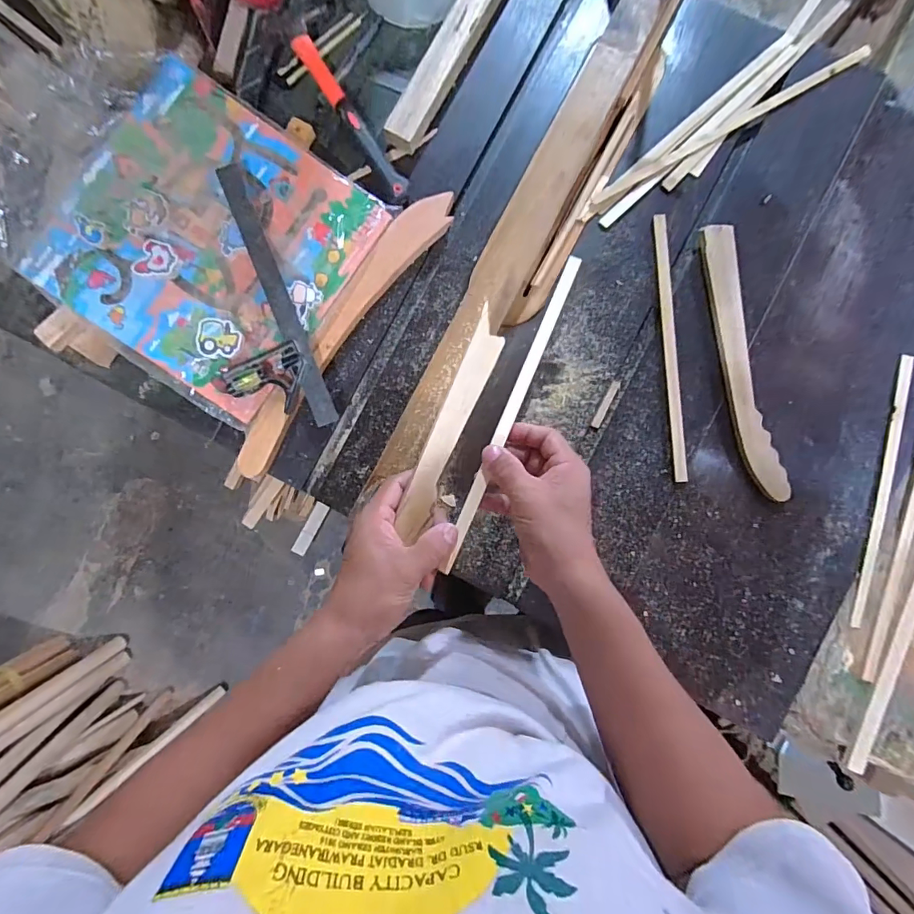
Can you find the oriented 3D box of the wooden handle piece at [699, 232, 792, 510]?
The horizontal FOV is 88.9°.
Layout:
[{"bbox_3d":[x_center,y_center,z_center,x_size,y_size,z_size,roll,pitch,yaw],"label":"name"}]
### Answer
[{"bbox_3d":[0.321,-0.108,0.528,0.042,0.015,0.313,-10,86,1],"label":"wooden handle piece"}]

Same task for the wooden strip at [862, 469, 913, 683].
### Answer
[{"bbox_3d":[0.496,0.096,0.517,0.018,0.006,0.305,17,87,3],"label":"wooden strip"}]

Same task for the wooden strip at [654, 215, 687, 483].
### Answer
[{"bbox_3d":[0.246,-0.127,0.536,0.014,0.010,0.307,-3,87,2],"label":"wooden strip"}]

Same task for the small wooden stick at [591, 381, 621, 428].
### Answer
[{"bbox_3d":[0.174,-0.062,0.545,0.011,0.004,0.060,27,88,3],"label":"small wooden stick"}]

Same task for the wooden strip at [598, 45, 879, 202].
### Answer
[{"bbox_3d":[0.321,-0.390,0.549,0.363,0.005,0.015,-29,86,0],"label":"wooden strip"}]

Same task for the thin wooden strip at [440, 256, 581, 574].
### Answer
[{"bbox_3d":[0.052,-0.047,0.414,0.014,0.005,0.309,23,80,3],"label":"thin wooden strip"}]

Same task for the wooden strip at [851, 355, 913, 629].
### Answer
[{"bbox_3d":[0.477,0.037,0.522,0.015,0.007,0.303,13,87,2],"label":"wooden strip"}]

